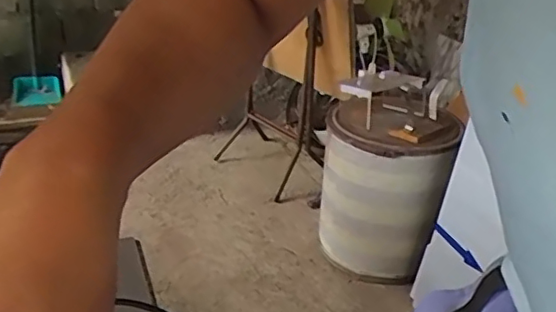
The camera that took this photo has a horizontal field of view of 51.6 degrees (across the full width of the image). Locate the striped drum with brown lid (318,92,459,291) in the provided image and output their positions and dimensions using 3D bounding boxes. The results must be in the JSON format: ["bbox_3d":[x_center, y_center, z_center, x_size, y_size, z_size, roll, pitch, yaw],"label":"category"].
[{"bbox_3d":[0.315,0.100,1.760,0.348,0.530,0.320,5,26,1],"label":"striped drum with brown lid"}]

